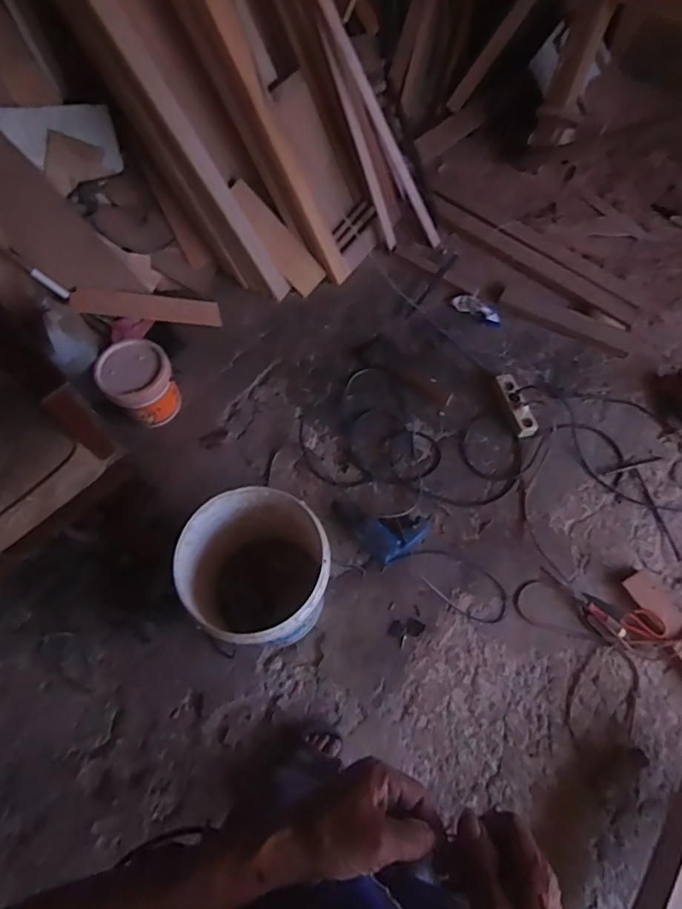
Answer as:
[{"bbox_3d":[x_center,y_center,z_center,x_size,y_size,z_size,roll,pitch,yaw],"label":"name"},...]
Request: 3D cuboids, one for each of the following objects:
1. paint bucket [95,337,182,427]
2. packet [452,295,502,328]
[{"bbox_3d":[-0.579,-0.203,1.537,0.204,0.190,0.190,39,73,16],"label":"paint bucket"},{"bbox_3d":[0.449,-0.475,1.725,0.172,0.021,0.061,37,73,16],"label":"packet"}]

